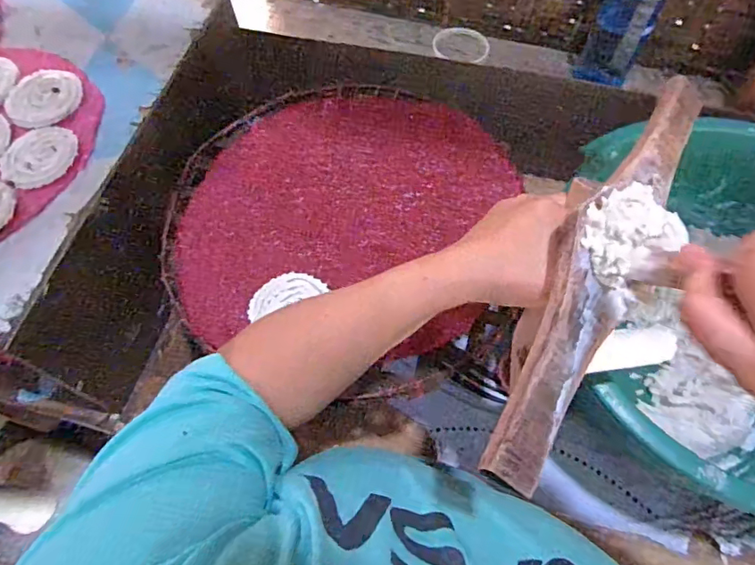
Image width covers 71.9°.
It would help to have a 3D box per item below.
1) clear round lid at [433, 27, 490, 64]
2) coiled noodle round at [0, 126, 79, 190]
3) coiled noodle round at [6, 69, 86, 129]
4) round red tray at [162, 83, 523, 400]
[{"bbox_3d":[0.137,-0.387,0.839,0.086,0.018,0.083,13,64,8],"label":"clear round lid"},{"bbox_3d":[-0.361,-0.136,0.553,0.068,0.006,0.079,29,67,15],"label":"coiled noodle round"},{"bbox_3d":[-0.380,-0.213,0.592,0.082,0.011,0.079,0,63,1],"label":"coiled noodle round"},{"bbox_3d":[-0.043,-0.080,0.561,0.336,0.018,0.353,0,63,1],"label":"round red tray"}]

